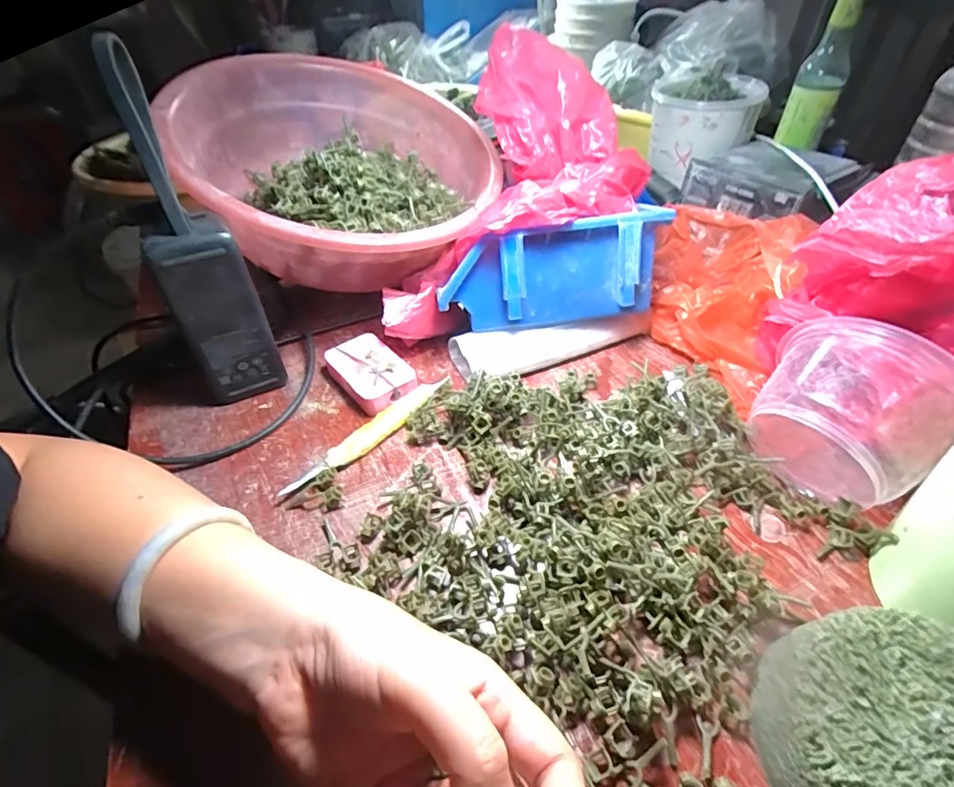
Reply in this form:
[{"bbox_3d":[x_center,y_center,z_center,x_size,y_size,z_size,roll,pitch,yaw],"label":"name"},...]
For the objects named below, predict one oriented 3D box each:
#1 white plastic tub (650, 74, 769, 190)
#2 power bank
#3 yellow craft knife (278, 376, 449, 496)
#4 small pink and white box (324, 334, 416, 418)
[{"bbox_3d":[0.255,-0.295,0.556,0.101,0.086,0.101,-1,44,1],"label":"white plastic tub"},{"bbox_3d":[-0.181,-0.079,0.315,0.053,0.219,0.040,-32,52,-27],"label":"power bank"},{"bbox_3d":[-0.074,0.025,0.353,0.018,0.011,0.142,32,54,31],"label":"yellow craft knife"},{"bbox_3d":[-0.085,-0.017,0.389,0.049,0.018,0.075,-31,51,-26],"label":"small pink and white box"}]

